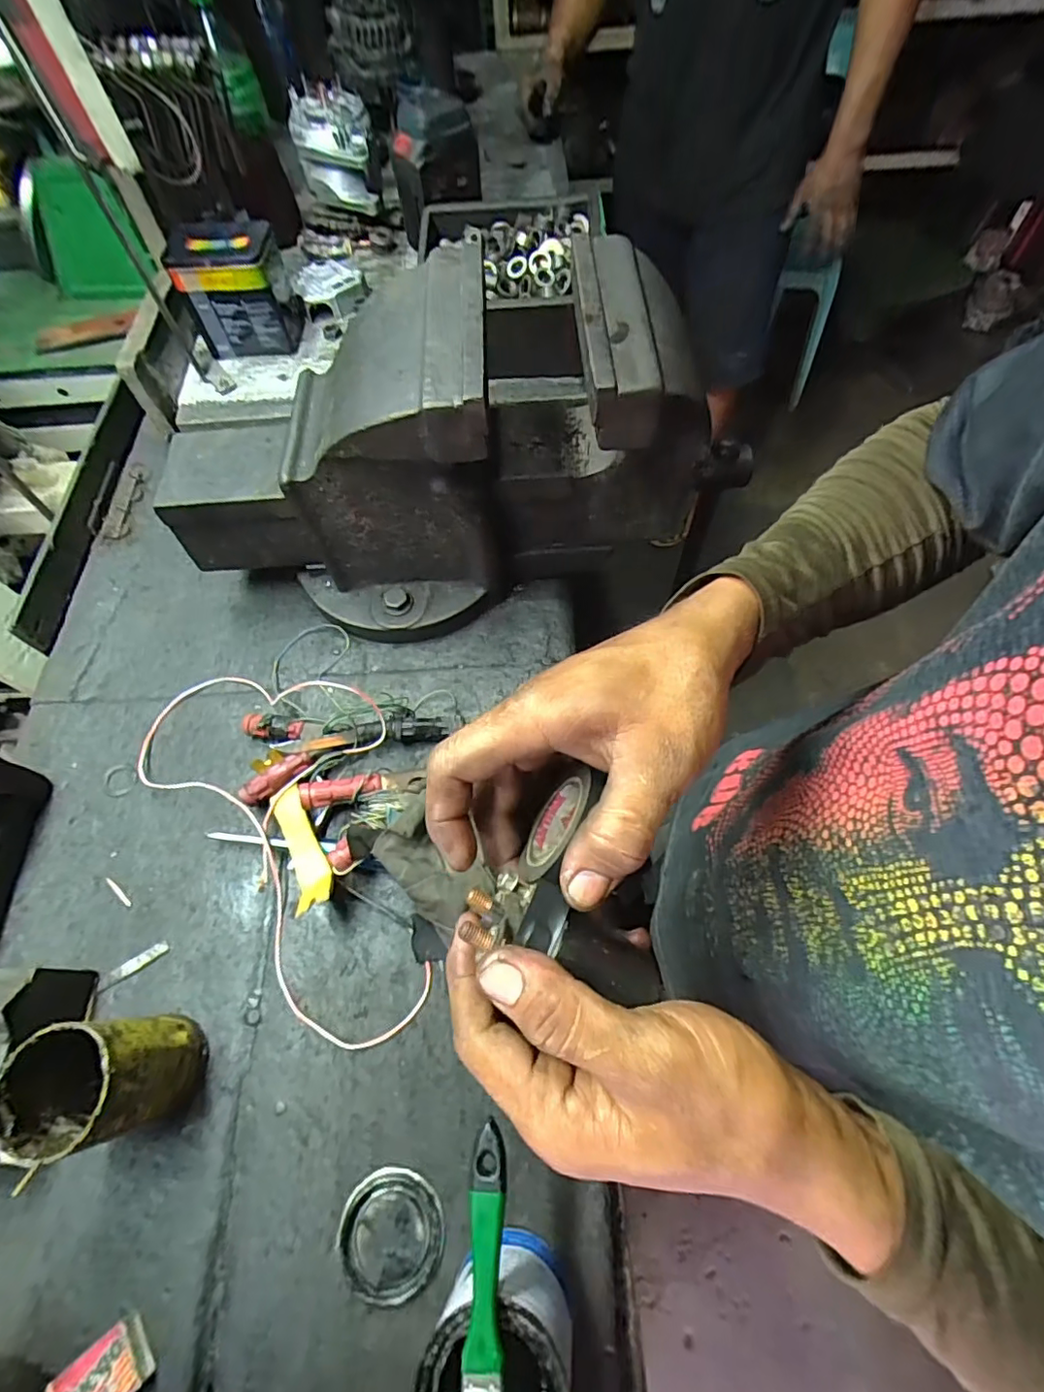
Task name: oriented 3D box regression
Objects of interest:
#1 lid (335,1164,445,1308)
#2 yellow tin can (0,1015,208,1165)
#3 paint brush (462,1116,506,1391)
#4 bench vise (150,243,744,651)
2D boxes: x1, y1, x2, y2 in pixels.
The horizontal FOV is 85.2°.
[{"bbox_3d":[-0.094,0.388,0.407,0.072,0.004,0.073,-1,63,2],"label":"lid"},{"bbox_3d":[-0.295,0.270,0.402,0.087,0.110,0.073,-10,63,-3],"label":"yellow tin can"},{"bbox_3d":[-0.014,0.339,0.306,0.033,0.008,0.171,0,63,3],"label":"paint brush"},{"bbox_3d":[-0.065,-0.221,0.538,0.553,0.254,0.194,-4,63,0],"label":"bench vise"}]

